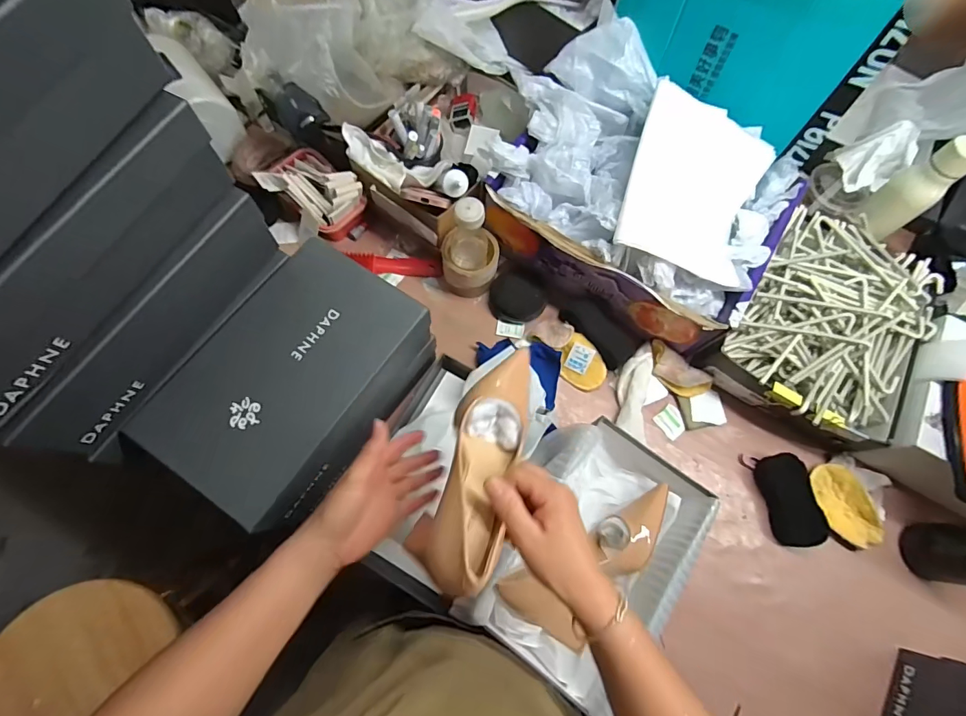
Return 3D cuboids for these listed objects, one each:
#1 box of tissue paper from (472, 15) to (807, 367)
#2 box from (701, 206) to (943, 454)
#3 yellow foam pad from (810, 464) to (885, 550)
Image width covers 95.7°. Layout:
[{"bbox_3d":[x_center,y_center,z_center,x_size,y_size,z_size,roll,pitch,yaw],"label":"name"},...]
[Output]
[{"bbox_3d":[0.229,-0.249,0.663,0.424,0.199,0.320,27,73,6],"label":"box of tissue paper"},{"bbox_3d":[0.524,-0.051,0.670,0.240,0.098,0.322,30,73,7],"label":"box"},{"bbox_3d":[0.531,0.220,0.642,0.065,0.034,0.121,-24,75,-10],"label":"yellow foam pad"}]

